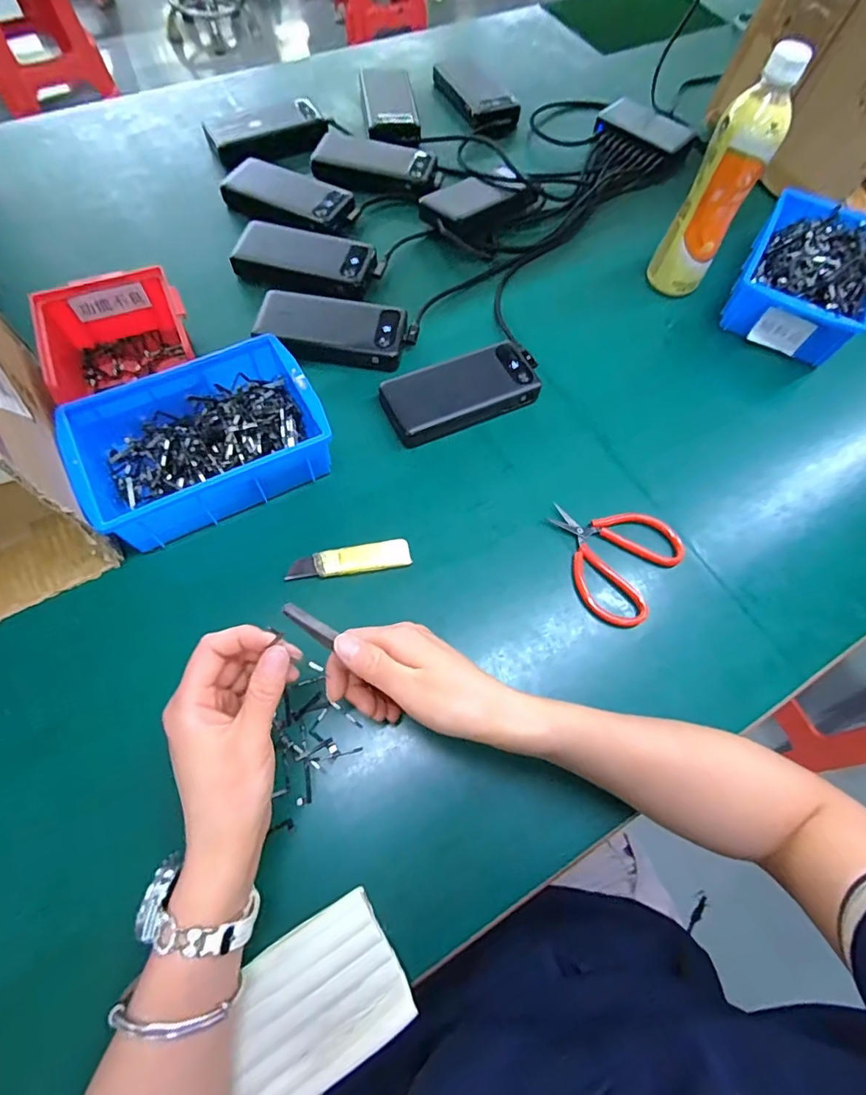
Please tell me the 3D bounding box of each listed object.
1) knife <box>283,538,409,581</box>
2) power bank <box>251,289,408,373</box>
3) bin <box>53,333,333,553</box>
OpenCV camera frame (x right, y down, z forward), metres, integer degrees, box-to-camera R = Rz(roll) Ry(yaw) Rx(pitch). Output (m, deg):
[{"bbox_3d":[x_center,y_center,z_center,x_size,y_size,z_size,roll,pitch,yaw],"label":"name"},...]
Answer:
[{"bbox_3d":[-0.073,0.014,0.438,0.106,0.011,0.027,-11,66,-9],"label":"knife"},{"bbox_3d":[-0.110,-0.234,0.534,0.157,0.022,0.075,12,65,2],"label":"power bank"},{"bbox_3d":[-0.206,-0.098,0.452,0.203,0.064,0.143,-27,69,-15],"label":"bin"}]

